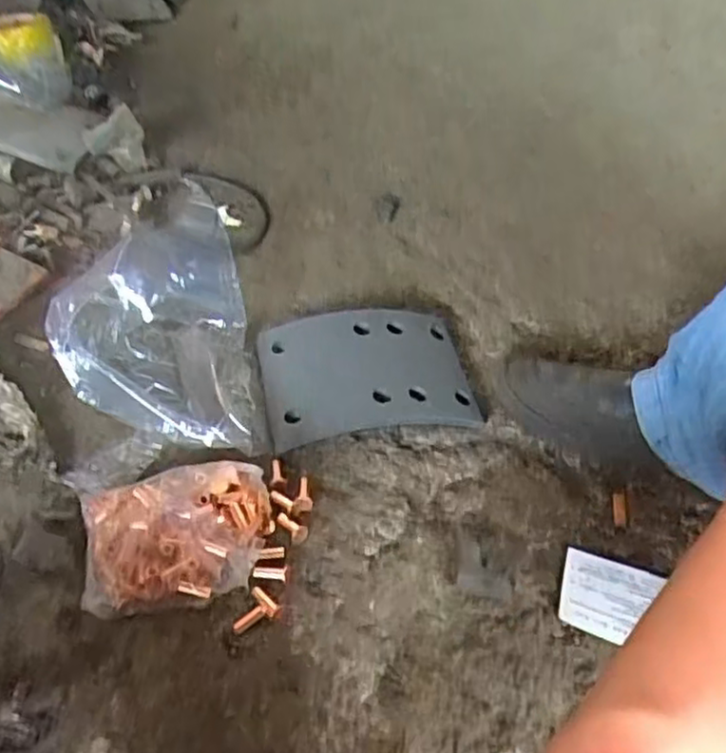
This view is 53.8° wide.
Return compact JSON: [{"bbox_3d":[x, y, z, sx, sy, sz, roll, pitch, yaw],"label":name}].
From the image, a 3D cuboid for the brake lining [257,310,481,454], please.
[{"bbox_3d":[0.003,-0.004,0.635,0.181,0.036,0.133,-5,49,-11],"label":"brake lining"}]

